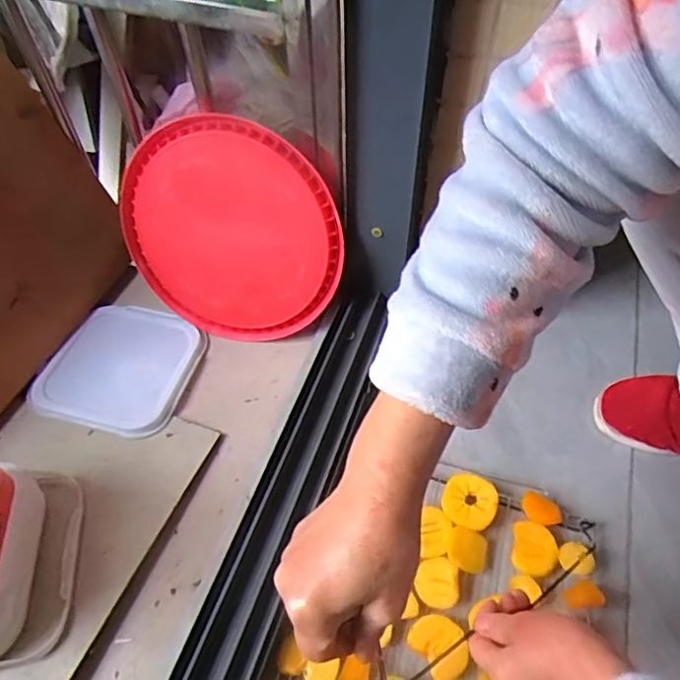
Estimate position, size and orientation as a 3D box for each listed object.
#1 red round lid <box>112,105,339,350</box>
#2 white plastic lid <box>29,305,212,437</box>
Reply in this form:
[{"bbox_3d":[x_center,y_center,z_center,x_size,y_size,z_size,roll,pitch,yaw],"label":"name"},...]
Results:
[{"bbox_3d":[-0.147,-0.136,0.735,0.286,0.290,0.025,25,33,-7],"label":"red round lid"},{"bbox_3d":[-0.297,0.035,0.757,0.181,0.017,0.189,20,59,1],"label":"white plastic lid"}]

